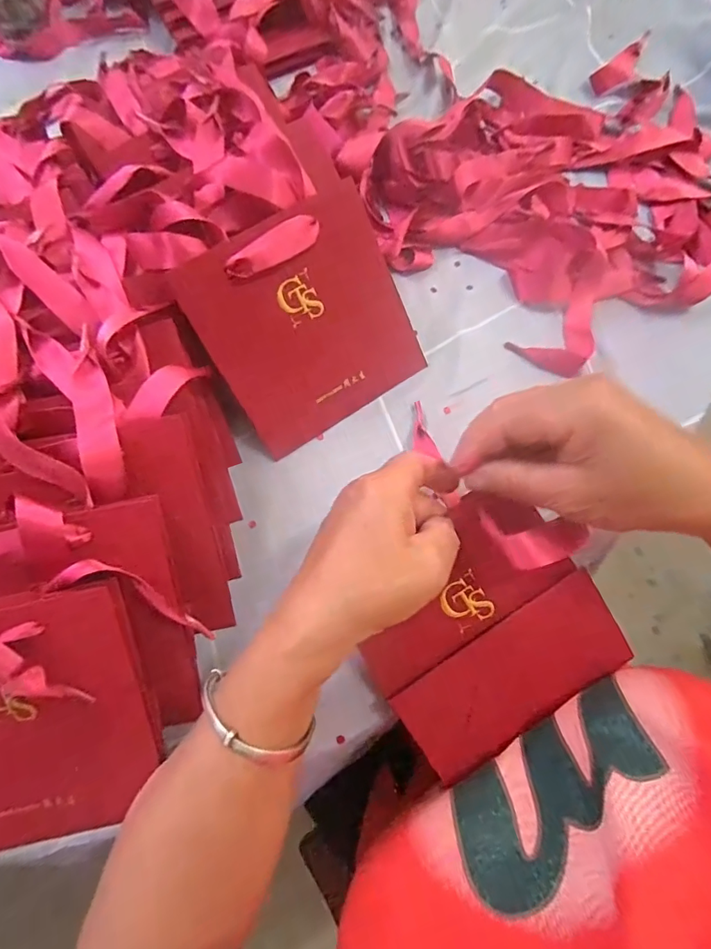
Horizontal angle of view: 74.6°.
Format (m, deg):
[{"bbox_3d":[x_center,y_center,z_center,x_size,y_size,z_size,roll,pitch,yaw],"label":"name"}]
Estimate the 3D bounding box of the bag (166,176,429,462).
[{"bbox_3d":[-0.029,-0.102,0.322,0.138,0.014,0.134,-33,116,-8],"label":"bag"}]

